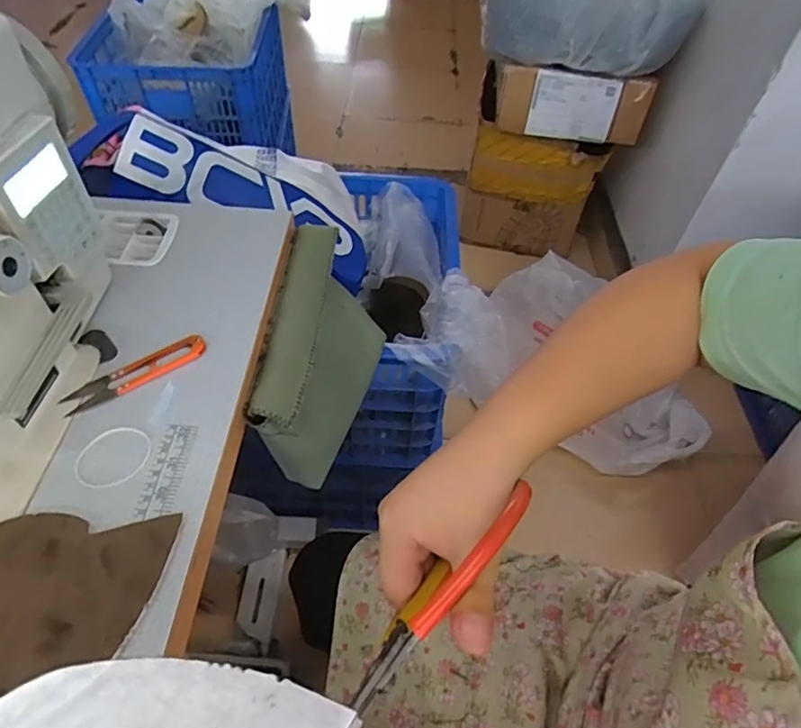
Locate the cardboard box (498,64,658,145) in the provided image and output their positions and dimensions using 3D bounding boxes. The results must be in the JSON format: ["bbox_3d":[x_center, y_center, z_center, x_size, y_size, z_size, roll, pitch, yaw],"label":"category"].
[{"bbox_3d":[0.461,-0.679,1.392,0.412,0.156,0.071,-1,52,-4],"label":"cardboard box"}]

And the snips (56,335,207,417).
[{"bbox_3d":[-0.221,0.008,0.445,0.117,0.010,0.026,-26,58,-21],"label":"snips"}]

